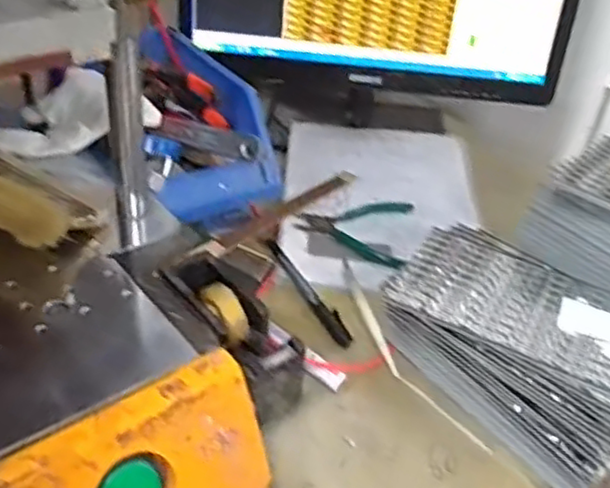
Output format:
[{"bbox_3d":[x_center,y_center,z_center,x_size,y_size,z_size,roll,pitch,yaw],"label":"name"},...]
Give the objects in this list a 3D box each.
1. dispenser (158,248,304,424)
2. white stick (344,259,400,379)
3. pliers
[{"bbox_3d":[-0.059,0.062,0.480,0.066,0.062,0.138,-26,60,-36],"label":"dispenser"},{"bbox_3d":[0.052,0.060,0.579,0.013,0.009,0.145,-3,38,-13],"label":"white stick"},{"bbox_3d":[0.051,-0.019,0.679,0.110,0.012,0.099,11,37,5],"label":"pliers"}]

